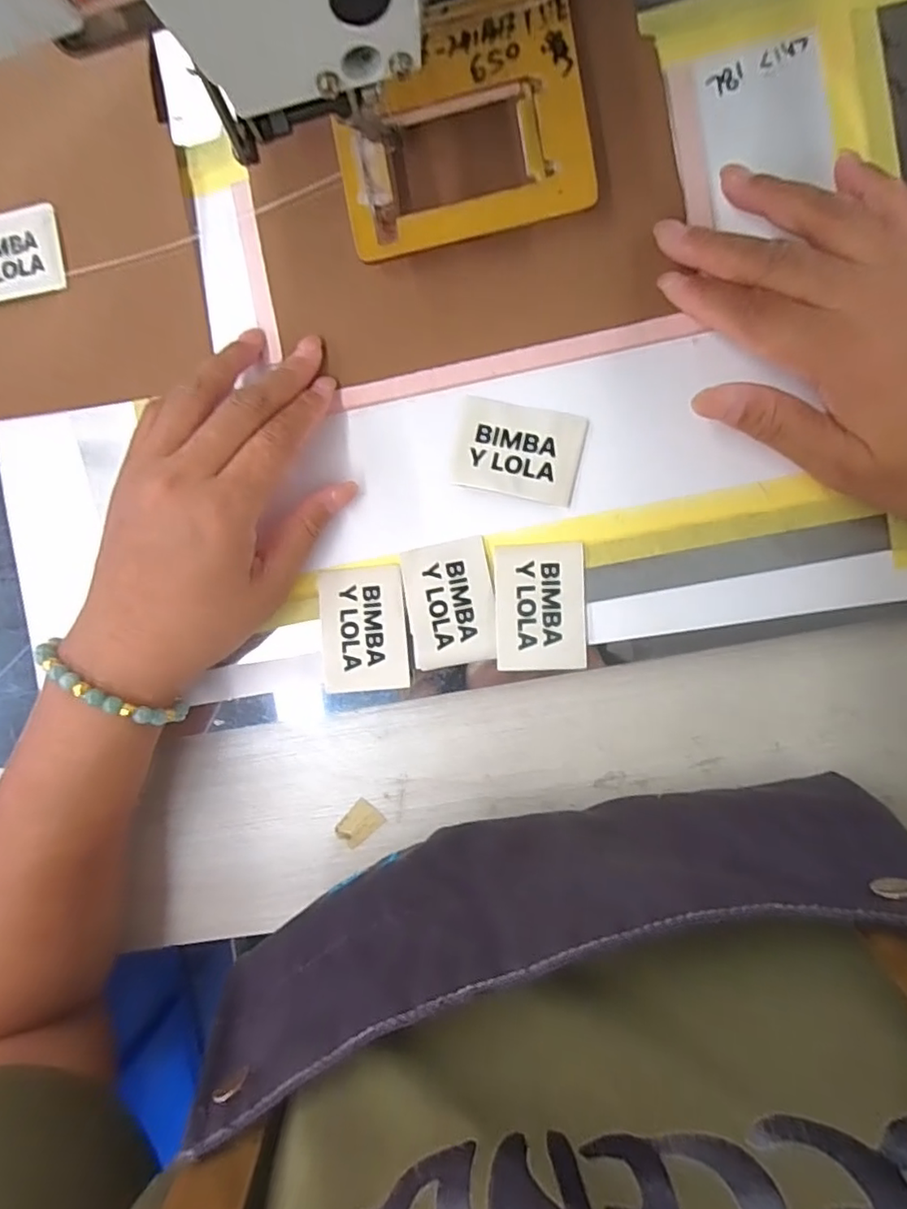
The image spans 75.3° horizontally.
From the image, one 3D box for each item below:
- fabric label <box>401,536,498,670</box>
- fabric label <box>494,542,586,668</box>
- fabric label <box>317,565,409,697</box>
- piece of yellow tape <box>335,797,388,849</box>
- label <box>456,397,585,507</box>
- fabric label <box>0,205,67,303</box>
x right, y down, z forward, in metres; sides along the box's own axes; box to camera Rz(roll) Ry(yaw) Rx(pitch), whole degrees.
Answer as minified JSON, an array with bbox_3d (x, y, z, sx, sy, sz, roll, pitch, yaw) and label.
[{"bbox_3d":[-0.001,0.000,0.275,0.040,0.004,0.057,-7,90,8],"label":"fabric label"},{"bbox_3d":[0.041,0.001,0.272,0.041,0.008,0.057,-1,91,8],"label":"fabric label"},{"bbox_3d":[-0.042,0.012,0.280,0.040,0.005,0.058,-4,89,3],"label":"fabric label"},{"bbox_3d":[-0.050,0.116,0.309,0.017,0.004,0.024,41,96,5],"label":"piece of yellow tape"},{"bbox_3d":[0.030,-0.071,0.271,0.055,0.004,0.041,12,90,6],"label":"label"},{"bbox_3d":[-0.221,-0.171,0.292,0.056,0.005,0.040,-8,96,7],"label":"fabric label"}]

